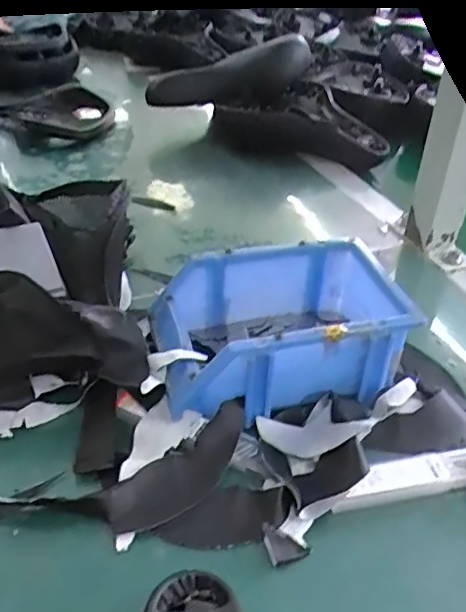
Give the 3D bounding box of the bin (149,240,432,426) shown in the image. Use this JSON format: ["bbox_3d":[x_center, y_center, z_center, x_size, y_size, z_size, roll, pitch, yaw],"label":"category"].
[{"bbox_3d":[0.033,0.016,0.448,0.173,0.073,0.121,-6,37,-12],"label":"bin"}]

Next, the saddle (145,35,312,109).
[{"bbox_3d":[-0.006,-0.345,0.892,0.241,0.070,0.109,-8,35,11],"label":"saddle"}]

